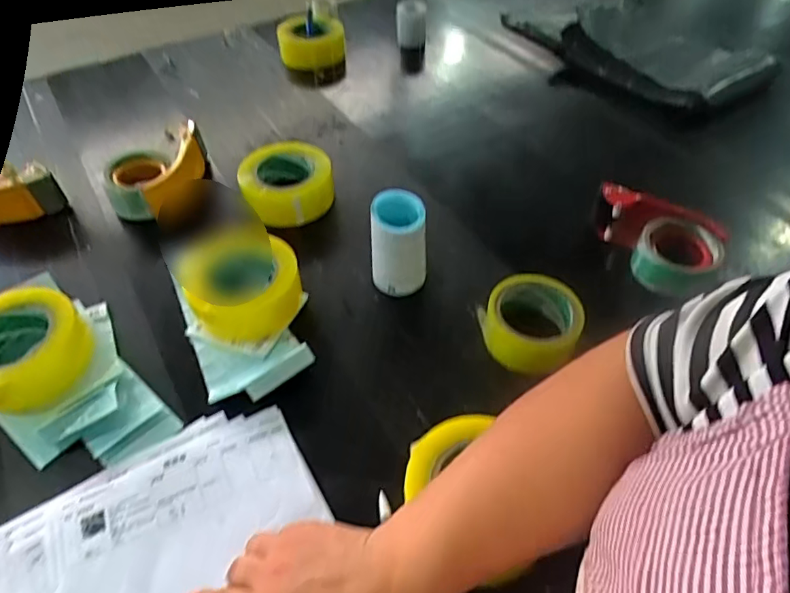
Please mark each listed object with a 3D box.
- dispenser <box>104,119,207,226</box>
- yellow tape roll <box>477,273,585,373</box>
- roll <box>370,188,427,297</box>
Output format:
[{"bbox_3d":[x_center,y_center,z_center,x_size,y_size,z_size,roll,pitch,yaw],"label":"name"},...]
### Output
[{"bbox_3d":[-0.341,-0.179,0.773,0.125,0.060,0.154,-8,47,-10],"label":"dispenser"},{"bbox_3d":[0.149,0.031,0.585,0.100,0.066,0.099,0,48,0],"label":"yellow tape roll"},{"bbox_3d":[0.005,-0.055,0.622,0.062,0.114,0.072,-2,48,-3],"label":"roll"}]

